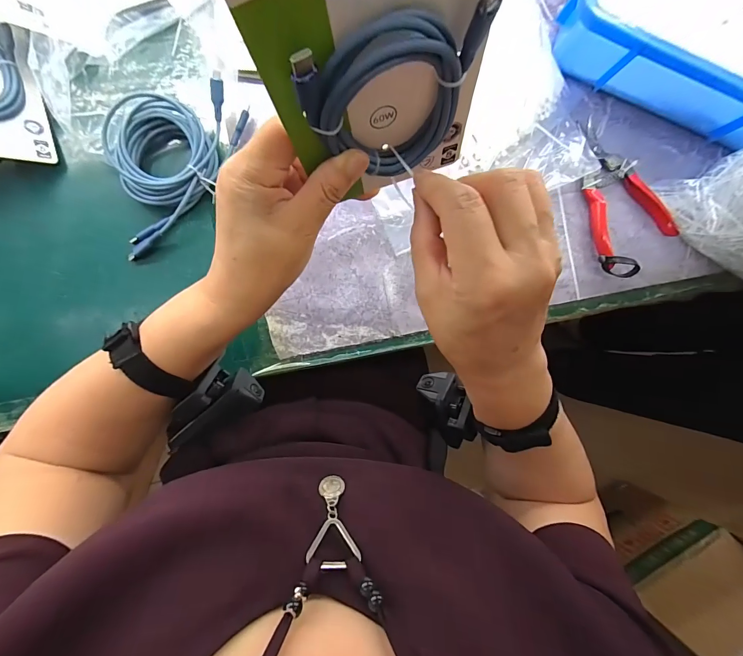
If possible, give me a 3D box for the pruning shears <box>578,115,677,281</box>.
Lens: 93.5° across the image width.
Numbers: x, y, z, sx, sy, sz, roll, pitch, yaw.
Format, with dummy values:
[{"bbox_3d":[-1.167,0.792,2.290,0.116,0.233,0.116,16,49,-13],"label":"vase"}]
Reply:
[{"bbox_3d":[0.281,-0.143,0.376,0.094,0.022,0.166,-12,91,-8],"label":"pruning shears"}]

